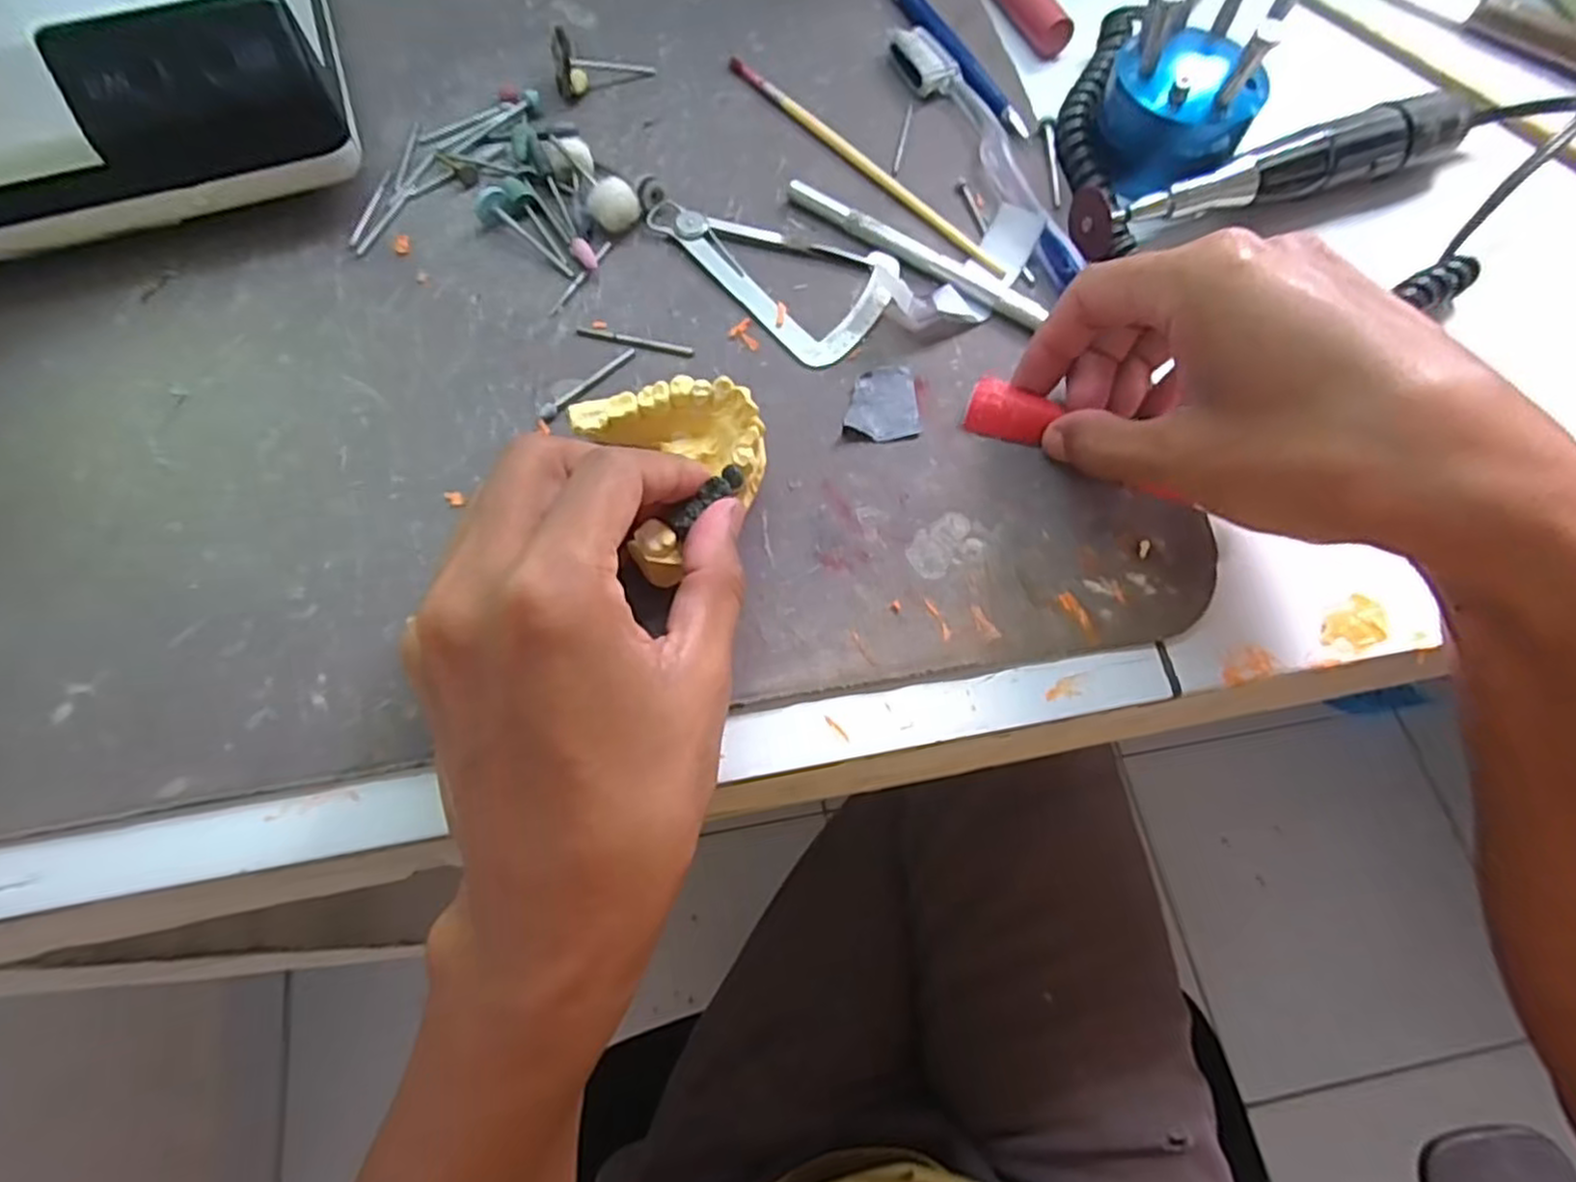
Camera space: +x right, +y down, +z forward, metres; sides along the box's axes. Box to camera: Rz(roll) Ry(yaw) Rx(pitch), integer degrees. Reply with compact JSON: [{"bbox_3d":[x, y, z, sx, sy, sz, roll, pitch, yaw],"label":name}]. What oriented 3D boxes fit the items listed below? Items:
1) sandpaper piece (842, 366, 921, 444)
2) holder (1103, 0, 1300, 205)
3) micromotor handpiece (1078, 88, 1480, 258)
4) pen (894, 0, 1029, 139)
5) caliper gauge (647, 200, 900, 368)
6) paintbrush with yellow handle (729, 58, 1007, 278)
[{"bbox_3d":[0.033,-0.067,0.273,0.027,0.004,0.030,-2,67,-2],"label":"sandpaper piece"},{"bbox_3d":[0.157,-0.199,0.301,0.055,0.060,0.057,-31,72,-14],"label":"holder"},{"bbox_3d":[0.193,-0.167,0.305,0.167,0.025,0.025,-18,69,-9],"label":"micromotor handpiece"},{"bbox_3d":[0.069,-0.251,0.349,0.014,0.009,0.134,-23,70,-11],"label":"pen"},{"bbox_3d":[-0.003,-0.131,0.298,0.098,0.006,0.058,43,72,15],"label":"caliper gauge"},{"bbox_3d":[0.029,-0.180,0.319,0.008,0.005,0.160,-38,73,-16],"label":"paintbrush with yellow handle"}]

